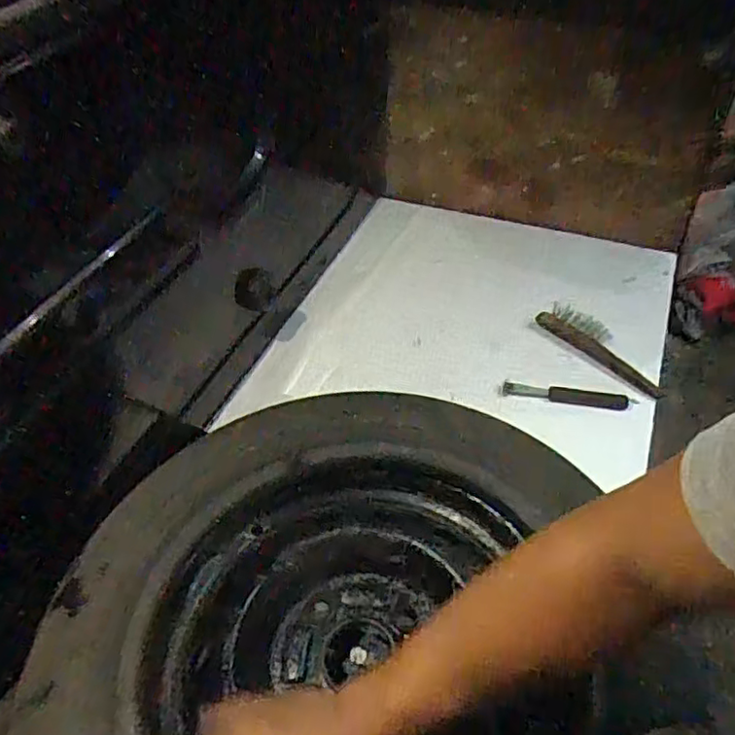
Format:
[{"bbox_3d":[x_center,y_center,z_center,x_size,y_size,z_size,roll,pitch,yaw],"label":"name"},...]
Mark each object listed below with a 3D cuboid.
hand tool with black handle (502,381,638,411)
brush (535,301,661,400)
[{"bbox_3d":[0.273,0.038,0.856,0.170,0.013,0.025,6,46,10],"label":"hand tool with black handle"},{"bbox_3d":[0.336,-0.032,0.899,0.046,0.028,0.202,-30,51,-23],"label":"brush"}]

